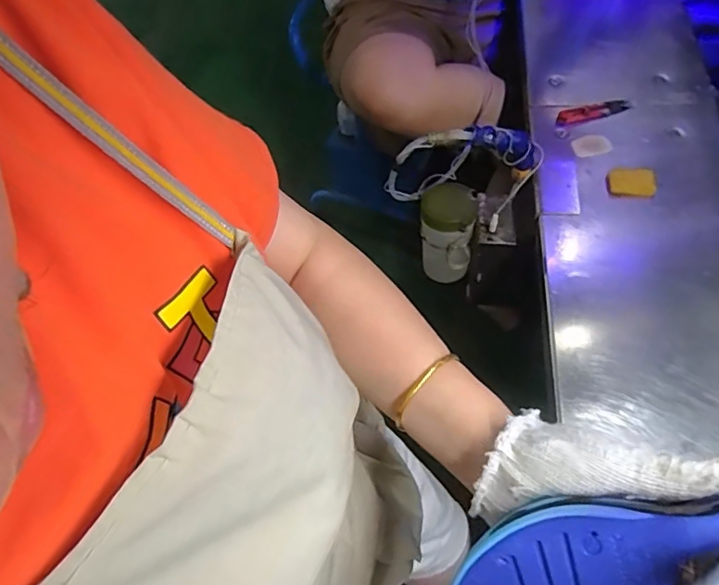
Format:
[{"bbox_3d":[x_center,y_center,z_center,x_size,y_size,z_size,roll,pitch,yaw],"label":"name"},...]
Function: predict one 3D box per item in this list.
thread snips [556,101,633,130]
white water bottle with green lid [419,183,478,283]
[{"bbox_3d":[0.313,-0.241,0.724,0.099,0.010,0.026,-12,57,-5],"label":"thread snips"},{"bbox_3d":[0.119,-0.079,0.755,0.071,0.121,0.076,8,58,8],"label":"white water bottle with green lid"}]

